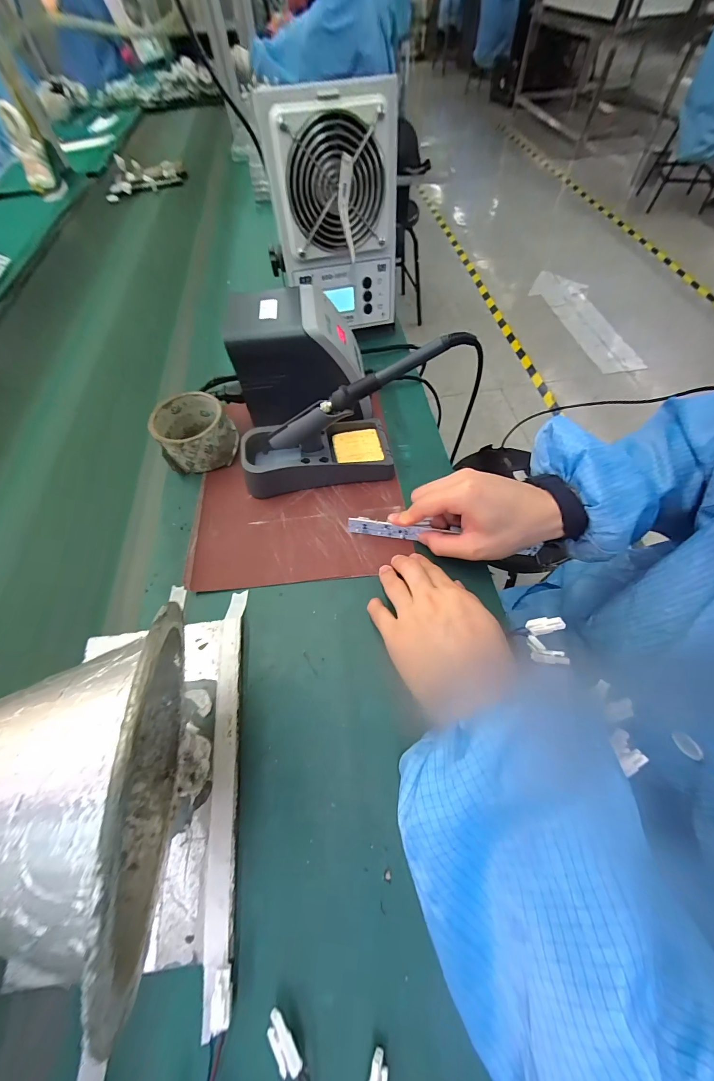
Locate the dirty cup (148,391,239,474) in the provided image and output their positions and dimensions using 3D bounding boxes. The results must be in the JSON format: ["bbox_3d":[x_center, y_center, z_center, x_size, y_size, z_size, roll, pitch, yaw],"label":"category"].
[{"bbox_3d":[-0.193,-0.129,0.414,0.083,0.057,0.083,-1,61,2],"label":"dirty cup"}]

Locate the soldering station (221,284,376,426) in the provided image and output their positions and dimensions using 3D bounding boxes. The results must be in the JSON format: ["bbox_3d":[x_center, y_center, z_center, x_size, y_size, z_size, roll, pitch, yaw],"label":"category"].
[{"bbox_3d":[-0.059,-0.223,0.414,0.149,0.115,0.115,1,61,3],"label":"soldering station"}]

